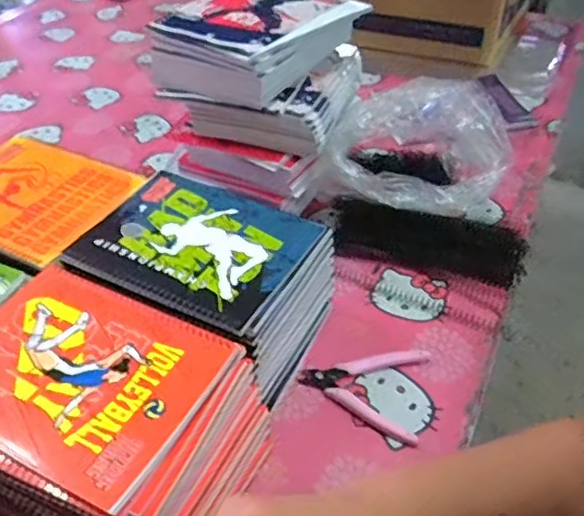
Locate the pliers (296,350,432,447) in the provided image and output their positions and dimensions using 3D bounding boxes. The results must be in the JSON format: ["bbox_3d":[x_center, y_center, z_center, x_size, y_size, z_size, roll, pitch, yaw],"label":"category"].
[{"bbox_3d":[0.085,0.112,0.557,0.120,0.011,0.099,26,50,28],"label":"pliers"}]

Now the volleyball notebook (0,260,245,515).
[{"bbox_3d":[-0.161,0.081,0.443,0.202,0.007,0.154,19,47,22],"label":"volleyball notebook"}]

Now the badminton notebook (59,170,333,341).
[{"bbox_3d":[-0.089,-0.012,0.543,0.202,0.016,0.153,18,47,21],"label":"badminton notebook"}]

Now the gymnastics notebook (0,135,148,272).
[{"bbox_3d":[-0.277,-0.069,0.608,0.204,0.006,0.158,20,48,23],"label":"gymnastics notebook"}]

